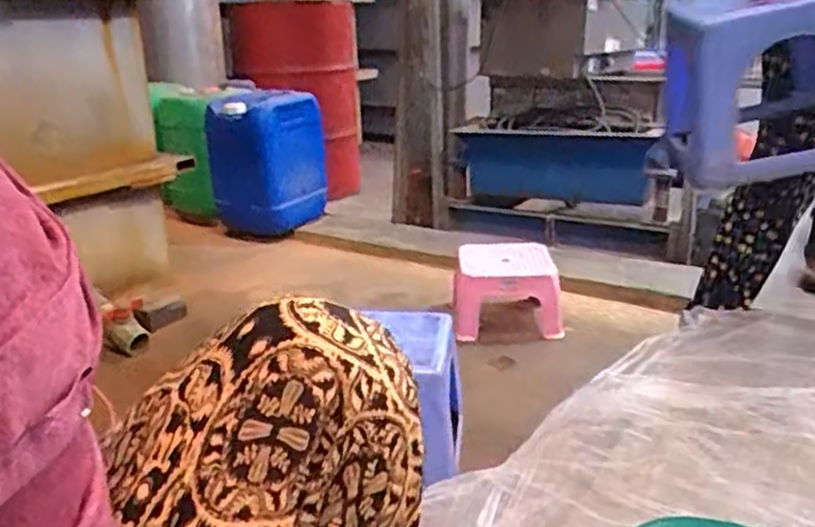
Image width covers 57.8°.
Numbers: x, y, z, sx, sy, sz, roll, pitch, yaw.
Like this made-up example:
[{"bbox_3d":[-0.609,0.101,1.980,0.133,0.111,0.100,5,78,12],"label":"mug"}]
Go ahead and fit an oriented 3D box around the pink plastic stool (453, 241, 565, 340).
[{"bbox_3d":[0.224,0.066,1.694,0.240,0.160,0.176,-1,19,2],"label":"pink plastic stool"}]

